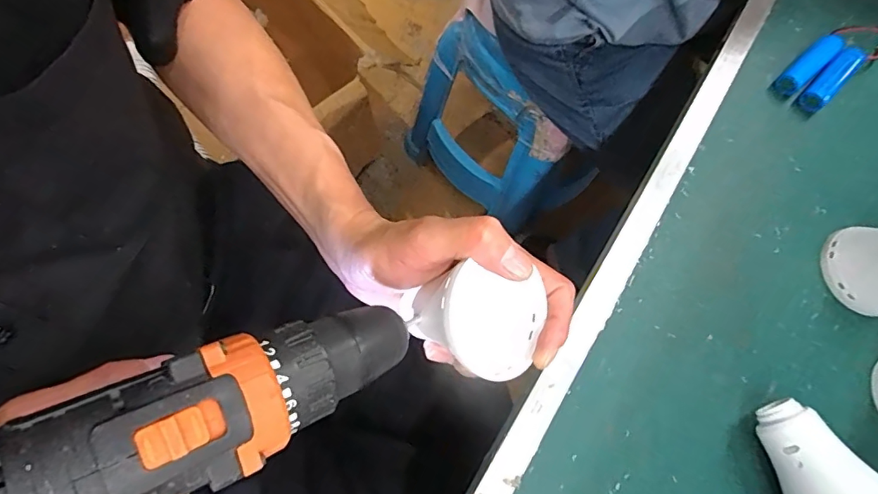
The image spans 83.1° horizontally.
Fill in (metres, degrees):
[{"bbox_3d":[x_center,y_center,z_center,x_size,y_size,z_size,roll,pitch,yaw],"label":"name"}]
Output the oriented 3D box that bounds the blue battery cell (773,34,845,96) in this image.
[{"bbox_3d":[0.306,-0.151,0.410,0.066,0.016,0.020,-40,78,-16],"label":"blue battery cell"}]

